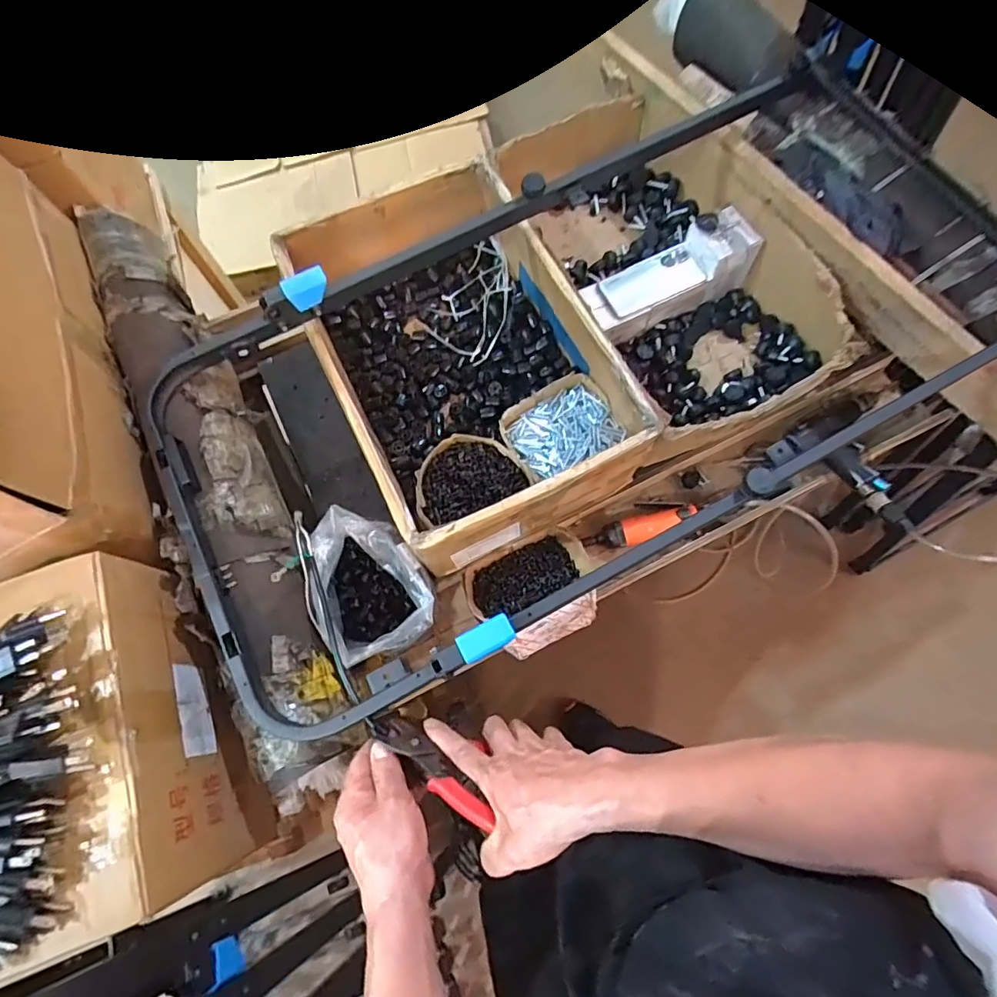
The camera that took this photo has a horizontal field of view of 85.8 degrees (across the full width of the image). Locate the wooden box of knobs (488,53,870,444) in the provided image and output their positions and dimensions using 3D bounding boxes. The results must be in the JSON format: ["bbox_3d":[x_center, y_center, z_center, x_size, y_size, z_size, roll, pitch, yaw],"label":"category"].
[{"bbox_3d":[0.258,-0.373,0.861,0.351,0.162,0.607,-25,73,-6],"label":"wooden box of knobs"}]

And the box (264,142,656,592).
[{"bbox_3d":[-0.053,-0.198,0.794,0.344,0.187,0.522,-26,73,-6],"label":"box"}]

